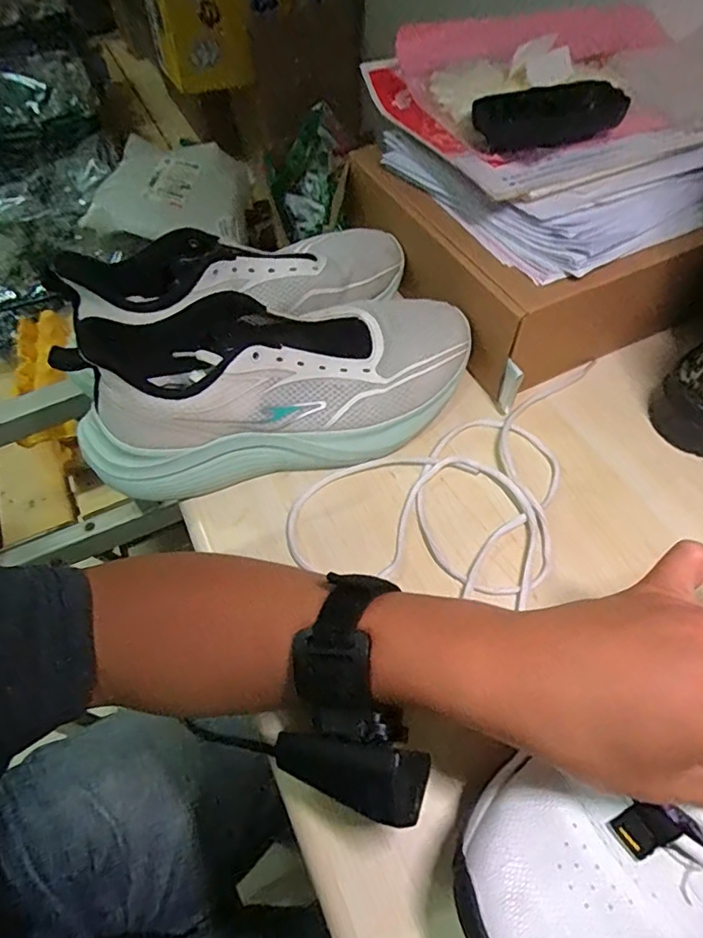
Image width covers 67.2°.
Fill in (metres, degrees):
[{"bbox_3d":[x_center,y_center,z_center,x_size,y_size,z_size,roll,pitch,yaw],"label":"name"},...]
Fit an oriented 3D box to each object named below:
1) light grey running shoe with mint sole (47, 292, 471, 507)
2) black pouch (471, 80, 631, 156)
[{"bbox_3d":[-0.046,-0.059,0.367,0.261,0.107,0.088,-14,56,-7],"label":"light grey running shoe with mint sole"},{"bbox_3d":[0.151,-0.269,0.403,0.106,0.030,0.042,-15,56,-8],"label":"black pouch"}]

